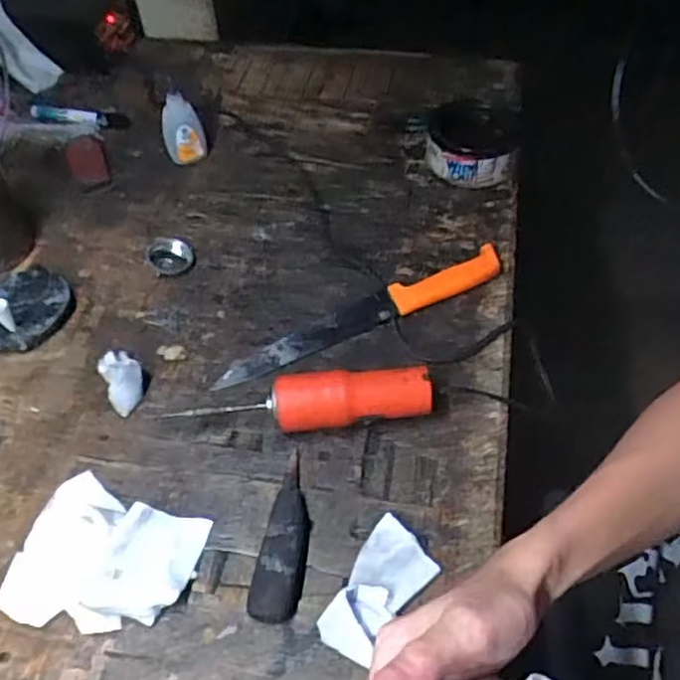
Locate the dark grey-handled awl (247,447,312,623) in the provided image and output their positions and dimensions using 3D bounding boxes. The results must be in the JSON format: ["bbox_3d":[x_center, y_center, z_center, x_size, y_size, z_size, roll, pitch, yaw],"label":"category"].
[{"bbox_3d":[-0.039,0.141,0.503,0.033,0.021,0.125,3,52,7],"label":"dark grey-handled awl"}]

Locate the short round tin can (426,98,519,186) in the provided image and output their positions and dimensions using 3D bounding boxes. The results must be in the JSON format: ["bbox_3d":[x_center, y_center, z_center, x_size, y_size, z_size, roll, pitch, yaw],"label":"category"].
[{"bbox_3d":[0.150,-0.224,0.764,0.103,0.047,0.113,4,52,7],"label":"short round tin can"}]

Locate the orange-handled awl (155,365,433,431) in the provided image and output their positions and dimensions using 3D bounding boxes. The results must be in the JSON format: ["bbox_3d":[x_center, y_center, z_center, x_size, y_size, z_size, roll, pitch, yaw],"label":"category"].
[{"bbox_3d":[-0.026,0.053,0.555,0.199,0.044,0.045,-5,52,0],"label":"orange-handled awl"}]

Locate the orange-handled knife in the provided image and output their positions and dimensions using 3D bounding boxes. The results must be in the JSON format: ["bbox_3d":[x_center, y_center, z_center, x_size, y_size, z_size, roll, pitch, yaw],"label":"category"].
[{"bbox_3d":[0.021,-0.024,0.633,0.285,0.017,0.032,-23,54,-14],"label":"orange-handled knife"}]

